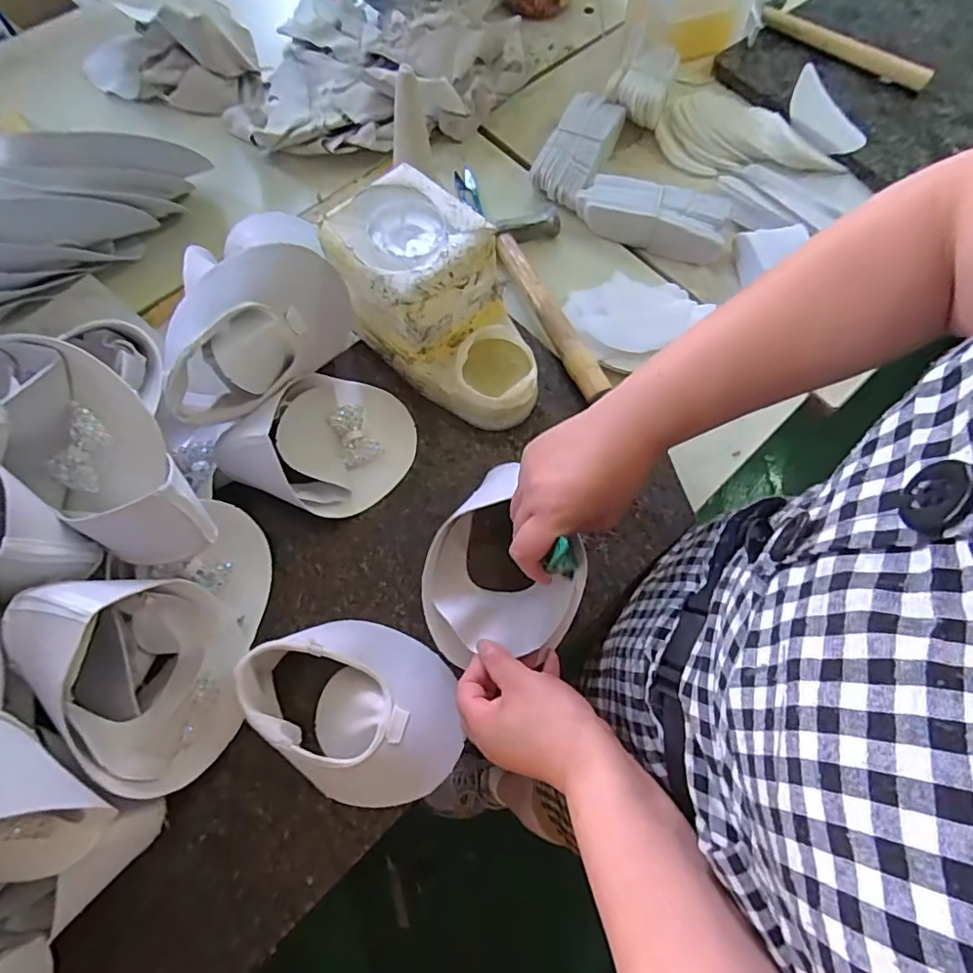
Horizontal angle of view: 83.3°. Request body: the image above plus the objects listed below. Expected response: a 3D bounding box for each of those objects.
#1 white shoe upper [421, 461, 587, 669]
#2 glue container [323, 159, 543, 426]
[{"bbox_3d":[0.017,0.069,0.431,0.119,0.049,0.148,33,72,11],"label":"white shoe upper"},{"bbox_3d":[-0.035,-0.152,0.481,0.201,0.130,0.109,42,74,14],"label":"glue container"}]

